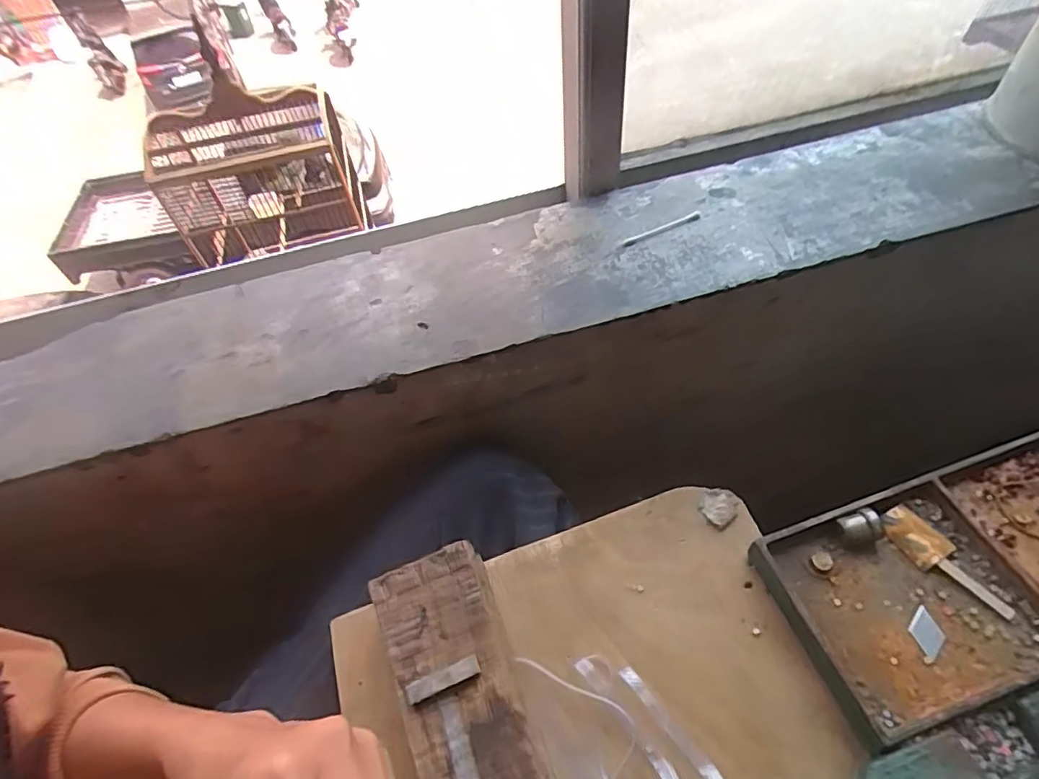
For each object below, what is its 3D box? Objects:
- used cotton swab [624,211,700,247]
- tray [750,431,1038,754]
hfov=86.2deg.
[{"bbox_3d":[0.123,-0.137,0.479,0.075,0.004,0.009,-23,54,-10],"label":"used cotton swab"},{"bbox_3d":[0.420,0.091,0.370,0.494,0.032,0.162,-18,54,-6],"label":"tray"}]

